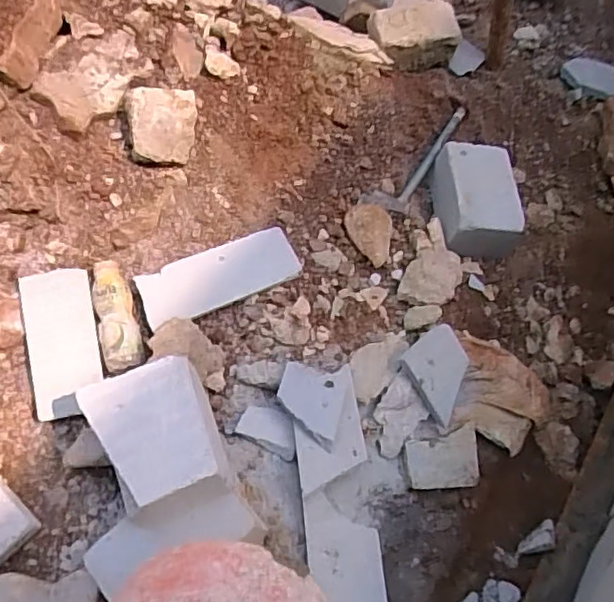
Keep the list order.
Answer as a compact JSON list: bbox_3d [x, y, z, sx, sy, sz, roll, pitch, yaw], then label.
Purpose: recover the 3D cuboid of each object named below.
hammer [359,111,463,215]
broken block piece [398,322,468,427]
[{"bbox_3d":[0.223,-0.302,1.260,0.093,0.040,0.369,20,60,22],"label":"hammer"},{"bbox_3d":[0.220,0.120,1.001,0.102,0.037,0.138,-34,96,-1],"label":"broken block piece"}]

